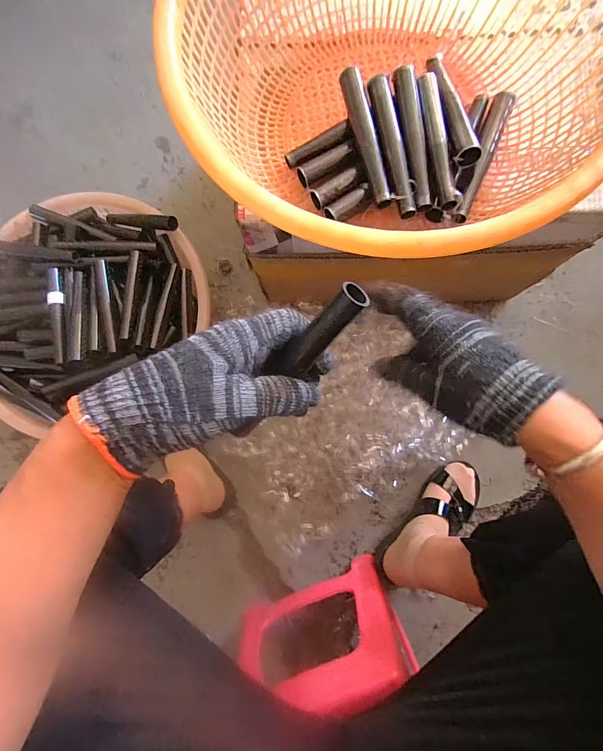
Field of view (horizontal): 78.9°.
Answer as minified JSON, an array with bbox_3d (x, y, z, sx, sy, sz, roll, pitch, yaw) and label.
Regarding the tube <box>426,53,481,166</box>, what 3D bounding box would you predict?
[{"bbox_3d":[0.158,-0.288,0.388,0.022,0.017,0.154,-8,72,2],"label":"tube"}]

